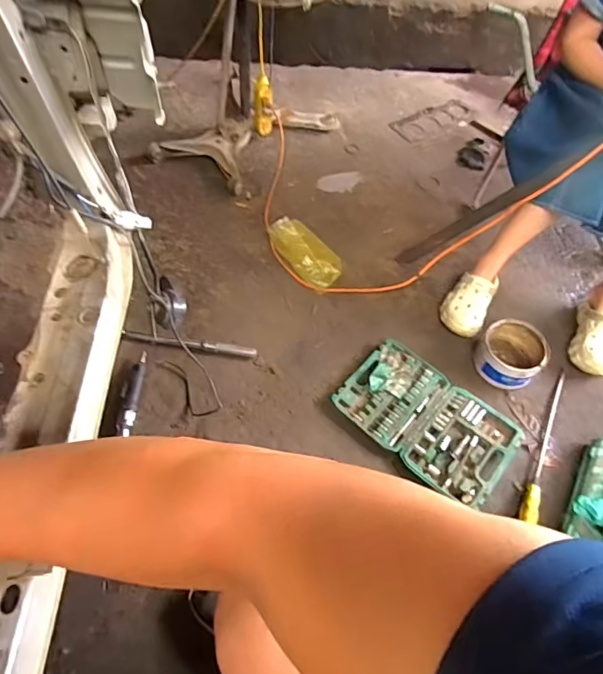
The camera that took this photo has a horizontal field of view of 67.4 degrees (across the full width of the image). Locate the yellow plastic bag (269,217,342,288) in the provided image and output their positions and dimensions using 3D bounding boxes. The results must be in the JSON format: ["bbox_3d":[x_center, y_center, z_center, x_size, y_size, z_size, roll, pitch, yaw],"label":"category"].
[{"bbox_3d":[0.018,-0.250,1.313,0.134,0.055,0.247,-29,64,-21],"label":"yellow plastic bag"}]

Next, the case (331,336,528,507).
[{"bbox_3d":[0.293,0.191,1.065,0.393,0.036,0.250,37,62,18],"label":"case"}]

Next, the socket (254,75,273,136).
[{"bbox_3d":[-0.128,-0.770,1.534,0.064,0.191,0.053,-2,58,-6],"label":"socket"}]

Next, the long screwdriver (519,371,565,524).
[{"bbox_3d":[0.573,0.244,1.047,0.031,0.026,0.399,27,60,12],"label":"long screwdriver"}]

